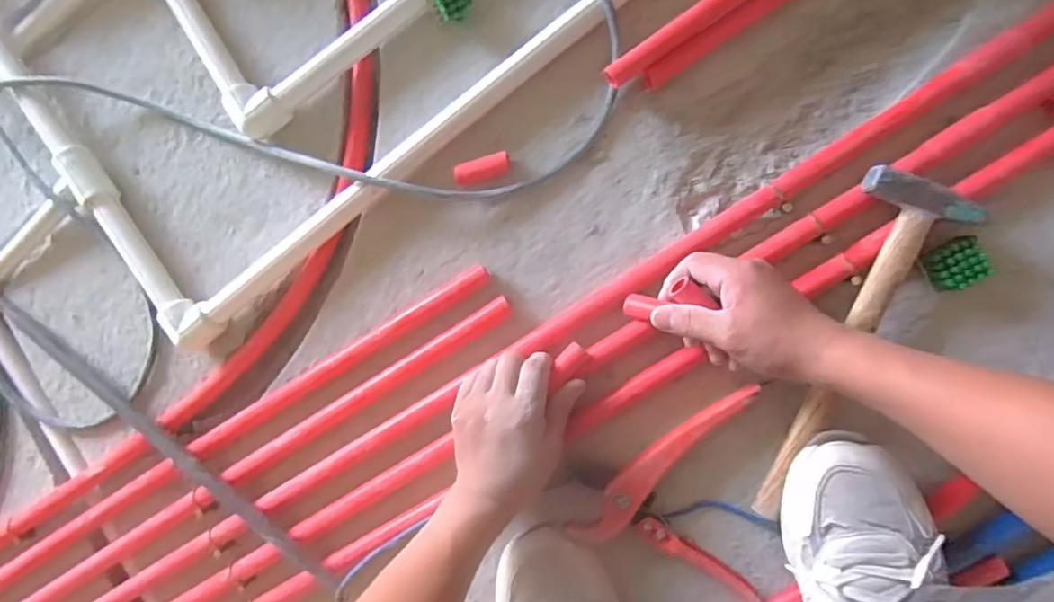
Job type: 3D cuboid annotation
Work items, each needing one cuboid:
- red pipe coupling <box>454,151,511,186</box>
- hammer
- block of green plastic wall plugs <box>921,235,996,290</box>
[{"bbox_3d":[-0.041,-0.123,0.530,0.052,0.017,0.020,-17,88,9],"label":"red pipe coupling"},{"bbox_3d":[0.253,0.039,0.478,0.092,0.041,0.306,30,95,8],"label":"hammer"},{"bbox_3d":[0.358,-0.031,0.476,0.039,0.029,0.039,-20,88,9],"label":"block of green plastic wall plugs"}]

